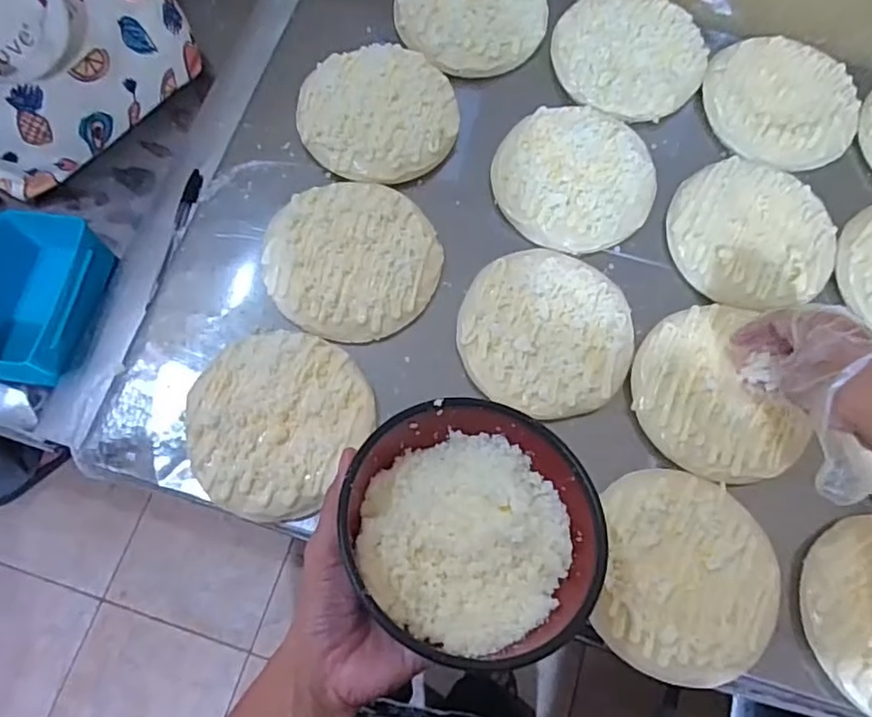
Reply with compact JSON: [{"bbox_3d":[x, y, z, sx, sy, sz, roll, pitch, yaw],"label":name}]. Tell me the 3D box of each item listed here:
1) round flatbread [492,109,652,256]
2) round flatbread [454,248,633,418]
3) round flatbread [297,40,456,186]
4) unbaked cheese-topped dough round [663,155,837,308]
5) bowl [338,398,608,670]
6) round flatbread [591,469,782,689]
[{"bbox_3d":[0.126,-0.168,0.556,0.146,0.020,0.134,22,71,6],"label":"round flatbread"},{"bbox_3d":[0.093,-0.023,0.510,0.142,0.012,0.141,1,70,-2],"label":"round flatbread"},{"bbox_3d":[-0.053,-0.231,0.566,0.144,0.012,0.143,1,70,-2],"label":"round flatbread"},{"bbox_3d":[0.287,-0.114,0.551,0.141,0.015,0.143,1,70,-2],"label":"unbaked cheese-topped dough round"},{"bbox_3d":[0.021,0.092,0.340,0.132,0.055,0.138,-15,72,-7],"label":"bowl"},{"bbox_3d":[0.185,0.156,0.442,0.123,0.010,0.142,10,70,1],"label":"round flatbread"}]

